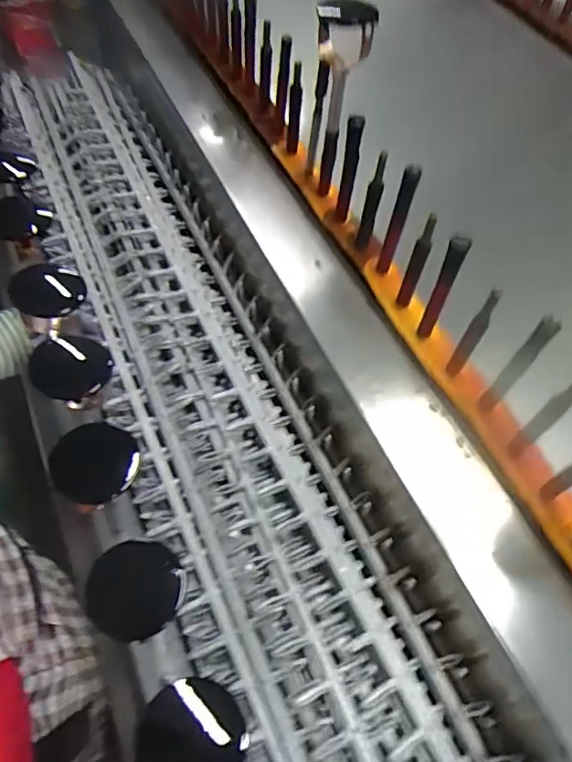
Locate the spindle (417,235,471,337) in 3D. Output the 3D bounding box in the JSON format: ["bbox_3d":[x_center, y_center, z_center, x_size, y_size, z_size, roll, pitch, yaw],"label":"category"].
[{"bbox_3d":[0.157,-0.092,0.526,0.017,0.137,0.013,16,60,6],"label":"spindle"}]

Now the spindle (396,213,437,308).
[{"bbox_3d":[0.141,-0.128,0.555,0.016,0.122,0.019,22,61,10],"label":"spindle"}]

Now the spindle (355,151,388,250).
[{"bbox_3d":[0.101,-0.206,0.618,0.018,0.136,0.018,10,60,3],"label":"spindle"}]

